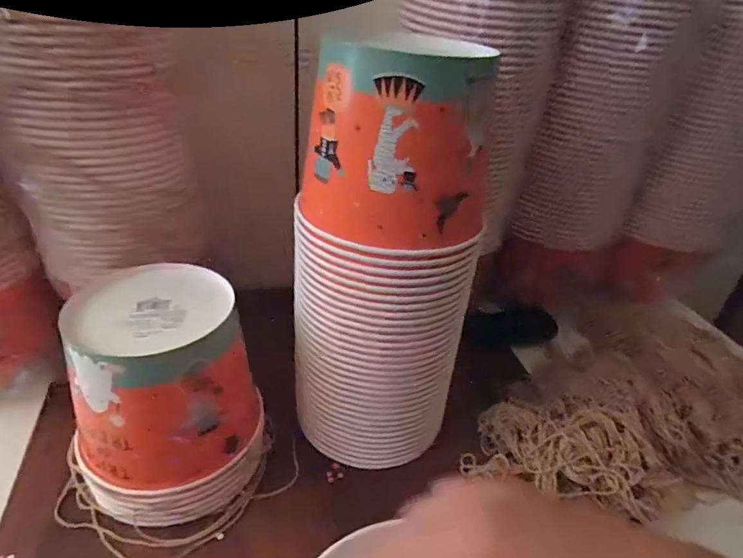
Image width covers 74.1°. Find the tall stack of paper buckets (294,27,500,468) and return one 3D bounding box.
[{"bbox_3d":[0.010,-0.009,0.421,0.136,0.354,0.134,28,40,29],"label":"tall stack of paper buckets"}]

